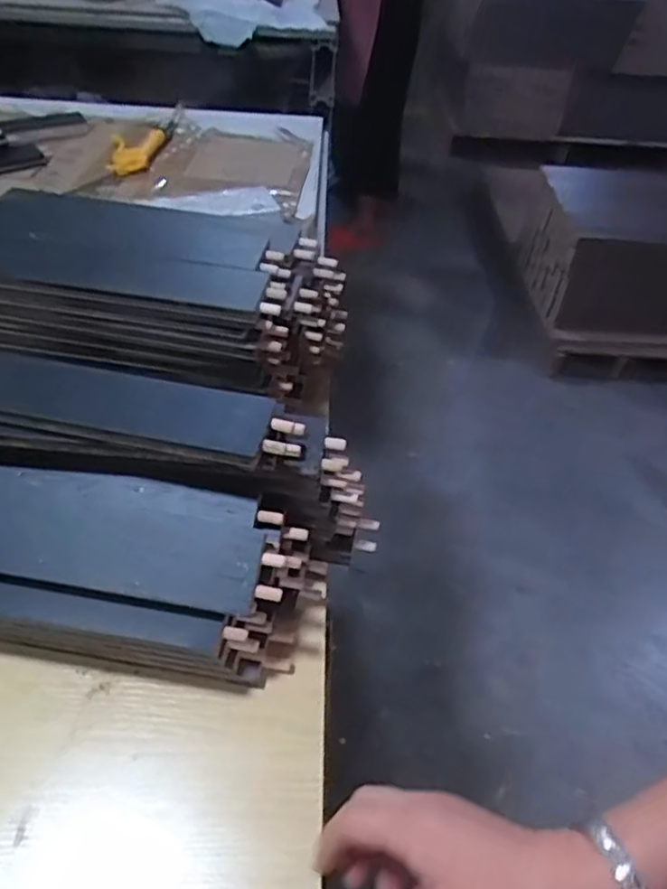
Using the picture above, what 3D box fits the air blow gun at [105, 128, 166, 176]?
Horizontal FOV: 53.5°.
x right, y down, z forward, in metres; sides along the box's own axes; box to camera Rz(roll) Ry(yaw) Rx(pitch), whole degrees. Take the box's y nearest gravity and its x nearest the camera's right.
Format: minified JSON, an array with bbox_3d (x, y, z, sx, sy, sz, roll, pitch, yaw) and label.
[{"bbox_3d":[-0.304,-0.448,1.012,0.072,0.021,0.123,1,46,-4],"label":"air blow gun"}]

